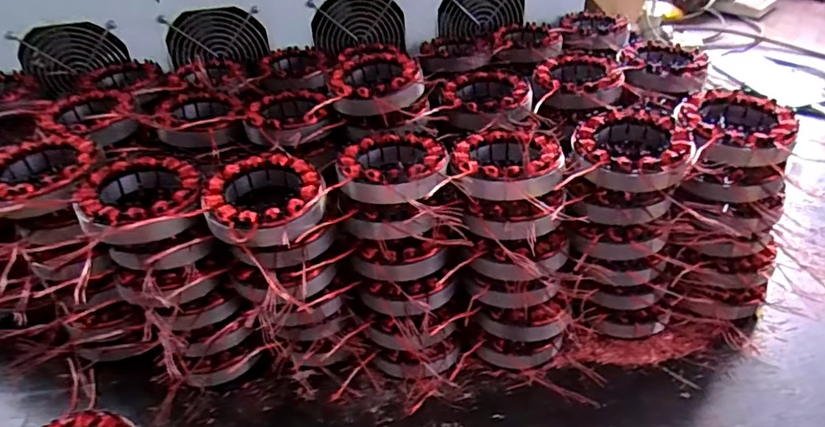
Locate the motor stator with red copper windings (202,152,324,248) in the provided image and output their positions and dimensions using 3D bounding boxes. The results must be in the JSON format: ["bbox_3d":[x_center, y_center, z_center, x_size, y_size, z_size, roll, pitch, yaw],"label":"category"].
[{"bbox_3d":[-0.111,-0.012,0.394,0.082,0.026,0.083,-19,38,-21],"label":"motor stator with red copper windings"}]

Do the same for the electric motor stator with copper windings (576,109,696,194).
[{"bbox_3d":[0.172,-0.048,0.418,0.083,0.034,0.091,11,38,19],"label":"electric motor stator with copper windings"}]

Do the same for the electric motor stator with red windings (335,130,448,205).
[{"bbox_3d":[-0.014,-0.039,0.420,0.082,0.030,0.084,-2,35,1],"label":"electric motor stator with red windings"}]

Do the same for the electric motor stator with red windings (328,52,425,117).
[{"bbox_3d":[-0.033,-0.119,0.488,0.084,0.028,0.093,-10,36,-9],"label":"electric motor stator with red windings"}]

